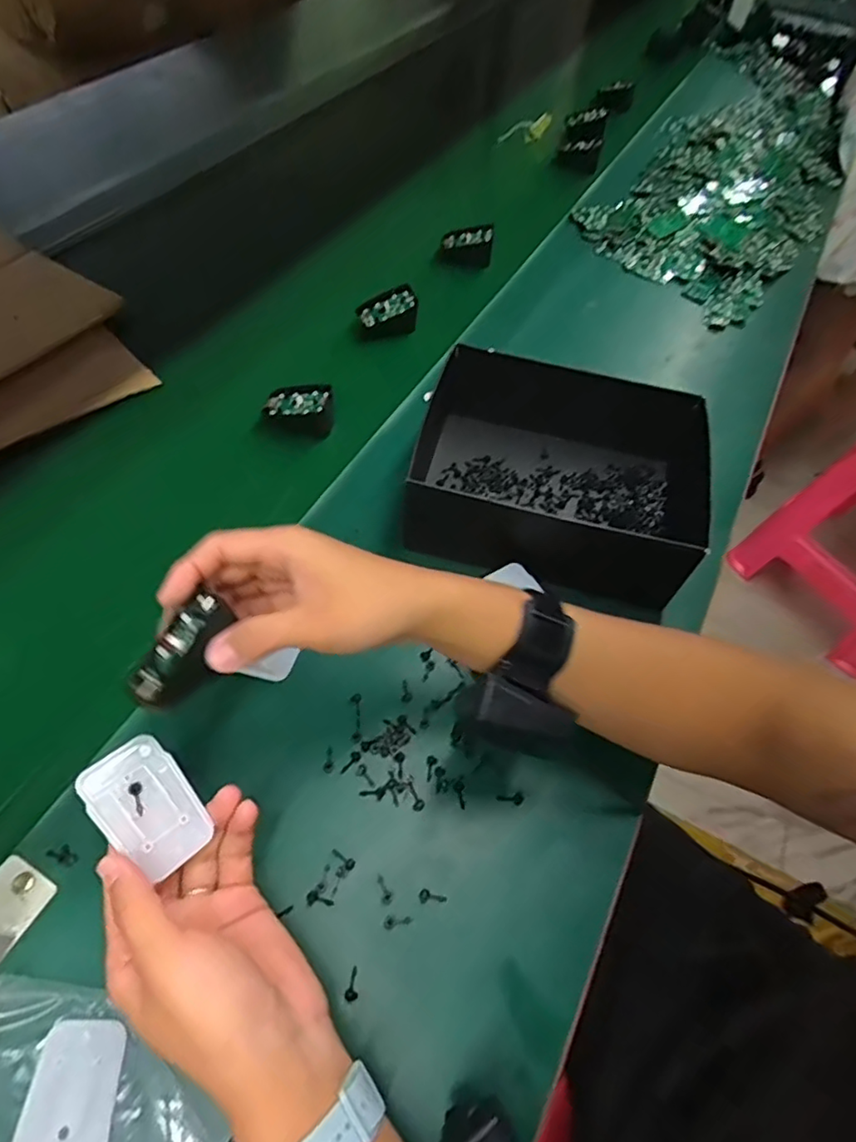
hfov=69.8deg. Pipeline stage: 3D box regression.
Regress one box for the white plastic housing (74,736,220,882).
[{"bbox_3d":[-0.149,0.124,0.326,0.044,0.004,0.067,-36,86,-35],"label":"white plastic housing"}]

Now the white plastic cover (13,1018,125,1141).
[{"bbox_3d":[-0.188,0.278,0.320,0.044,0.007,0.070,-2,56,-7],"label":"white plastic cover"}]

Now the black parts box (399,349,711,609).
[{"bbox_3d":[0.111,-0.086,0.538,0.235,0.087,0.193,17,57,5],"label":"black parts box"}]

